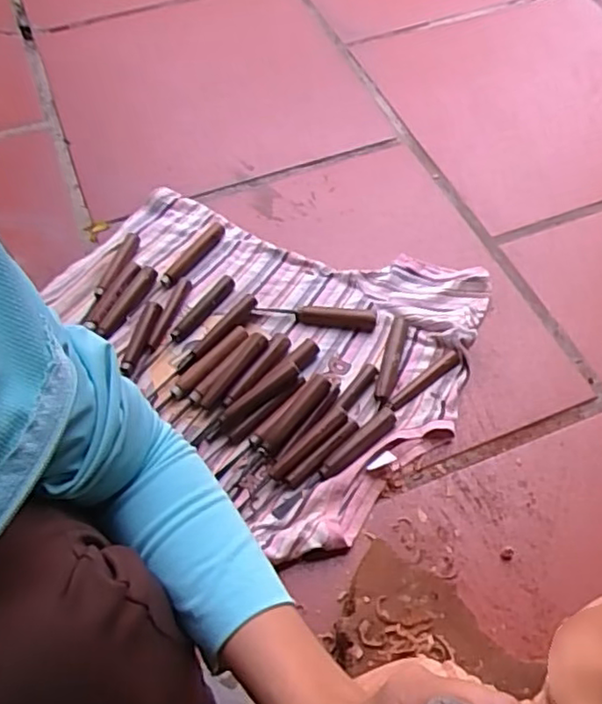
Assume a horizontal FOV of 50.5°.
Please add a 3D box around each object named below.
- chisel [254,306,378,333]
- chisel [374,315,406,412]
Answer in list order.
[{"bbox_3d":[0.018,-0.046,0.810,0.155,0.017,0.025,8,57,4],"label":"chisel"},{"bbox_3d":[0.105,0.013,0.758,0.018,0.019,0.123,16,58,9],"label":"chisel"}]

